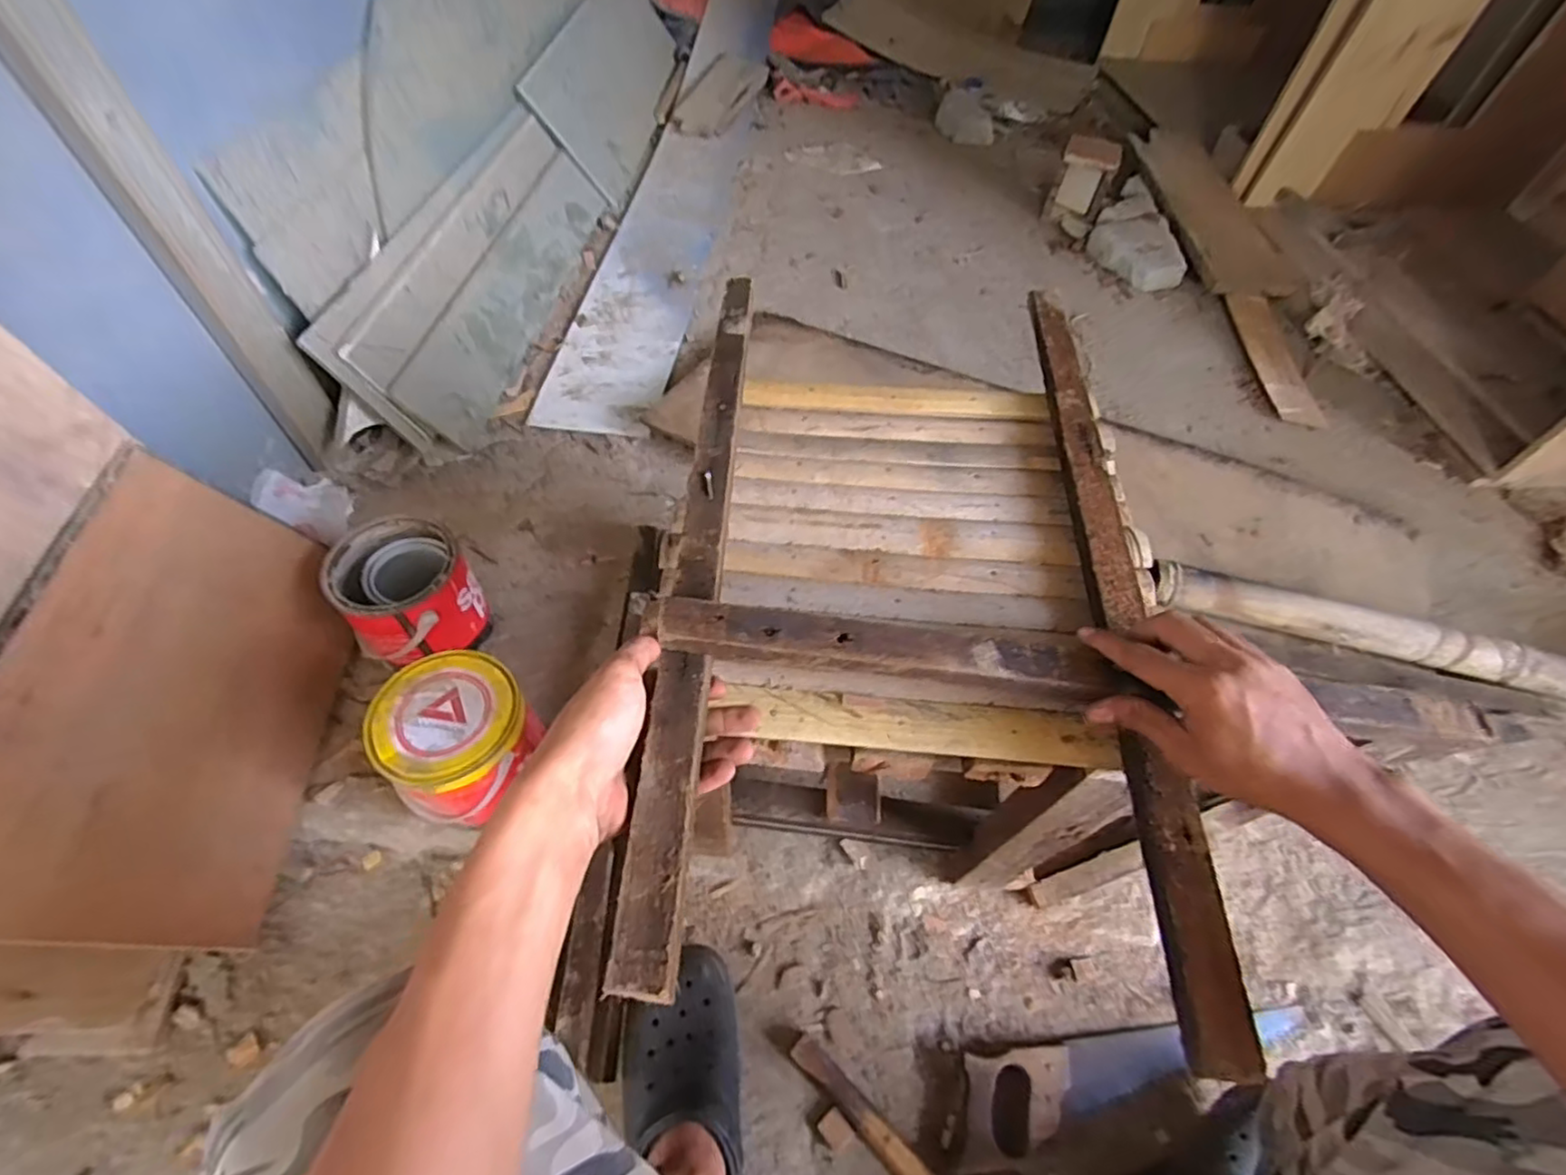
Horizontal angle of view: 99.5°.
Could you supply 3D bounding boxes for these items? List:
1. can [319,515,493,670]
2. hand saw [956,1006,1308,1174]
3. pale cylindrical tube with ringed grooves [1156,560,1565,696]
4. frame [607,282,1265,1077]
[{"bbox_3d":[-0.481,0.018,0.872,0.152,0.166,0.147,1,55,-2],"label":"can"},{"bbox_3d":[0.372,0.503,0.680,0.408,0.028,0.093,-7,56,-6],"label":"hand saw"},{"bbox_3d":[0.812,0.063,0.937,0.567,0.069,0.064,14,55,7],"label":"pale cylindrical tube with ringed grooves"},{"bbox_3d":[0.097,-0.035,0.495,0.341,0.074,0.611,3,56,1],"label":"frame"}]

